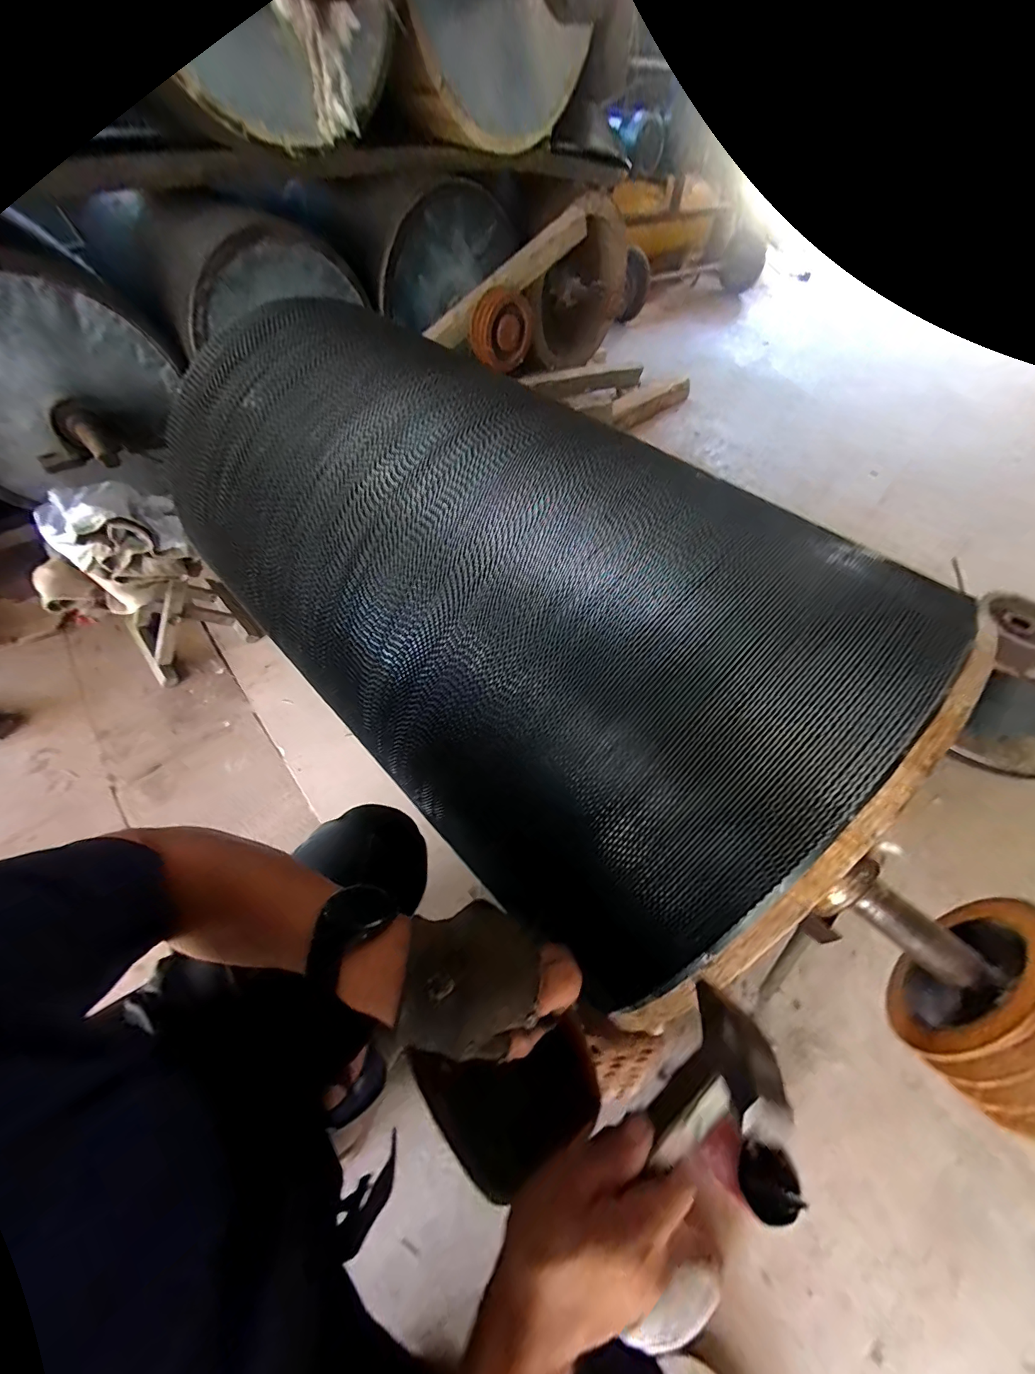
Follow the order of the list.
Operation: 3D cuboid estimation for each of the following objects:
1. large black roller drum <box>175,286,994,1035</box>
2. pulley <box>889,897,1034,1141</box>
[{"bbox_3d":[-0.050,-0.108,0.582,0.876,0.396,0.424,39,63,23],"label":"large black roller drum"},{"bbox_3d":[0.502,0.323,0.439,0.190,0.168,0.095,-34,64,-24],"label":"pulley"}]

